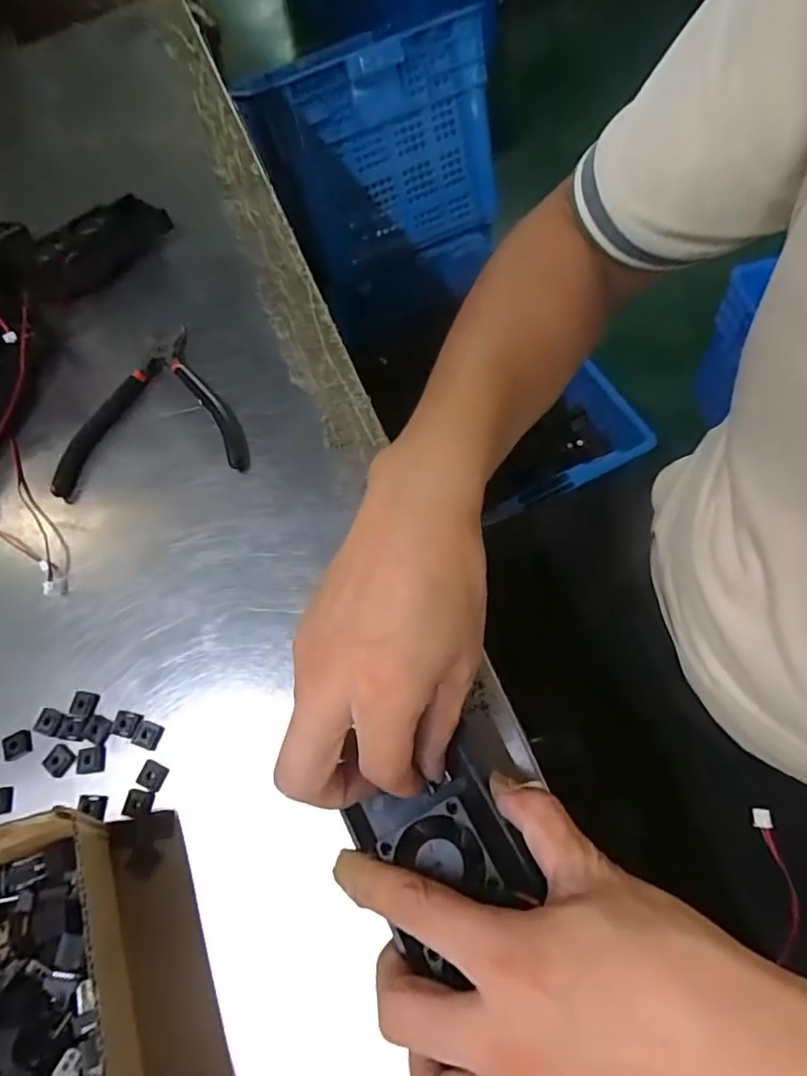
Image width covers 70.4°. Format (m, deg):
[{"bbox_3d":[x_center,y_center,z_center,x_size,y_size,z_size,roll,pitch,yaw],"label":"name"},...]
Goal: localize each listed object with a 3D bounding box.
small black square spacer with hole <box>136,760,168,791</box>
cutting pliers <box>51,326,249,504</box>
[{"bbox_3d":[-0.134,0.127,0.305,0.013,0.004,0.013,17,70,15],"label":"small black square spacer with hole"},{"bbox_3d":[-0.182,-0.092,0.403,0.134,0.010,0.136,-14,65,2],"label":"cutting pliers"}]

